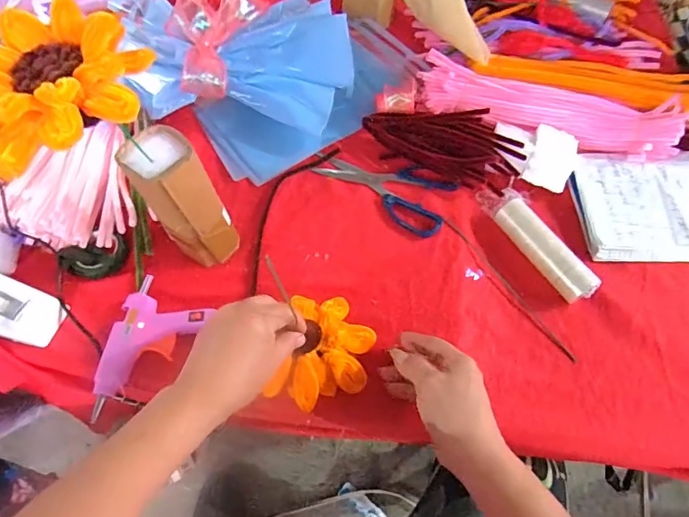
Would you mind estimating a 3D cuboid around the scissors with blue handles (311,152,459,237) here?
[{"bbox_3d":[0.047,-0.094,0.544,0.174,0.008,0.078,31,68,17],"label":"scissors with blue handles"}]

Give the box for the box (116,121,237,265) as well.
[{"bbox_3d":[-0.157,-0.052,0.448,0.057,0.151,0.067,-36,67,-15],"label":"box"}]

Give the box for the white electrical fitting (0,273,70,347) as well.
[{"bbox_3d":[-0.347,0.048,0.459,0.109,0.027,0.054,23,65,-5],"label":"white electrical fitting"}]

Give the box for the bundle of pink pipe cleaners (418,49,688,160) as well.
[{"bbox_3d":[0.245,-0.187,0.552,0.305,0.040,0.069,14,64,9],"label":"bundle of pink pipe cleaners"}]

